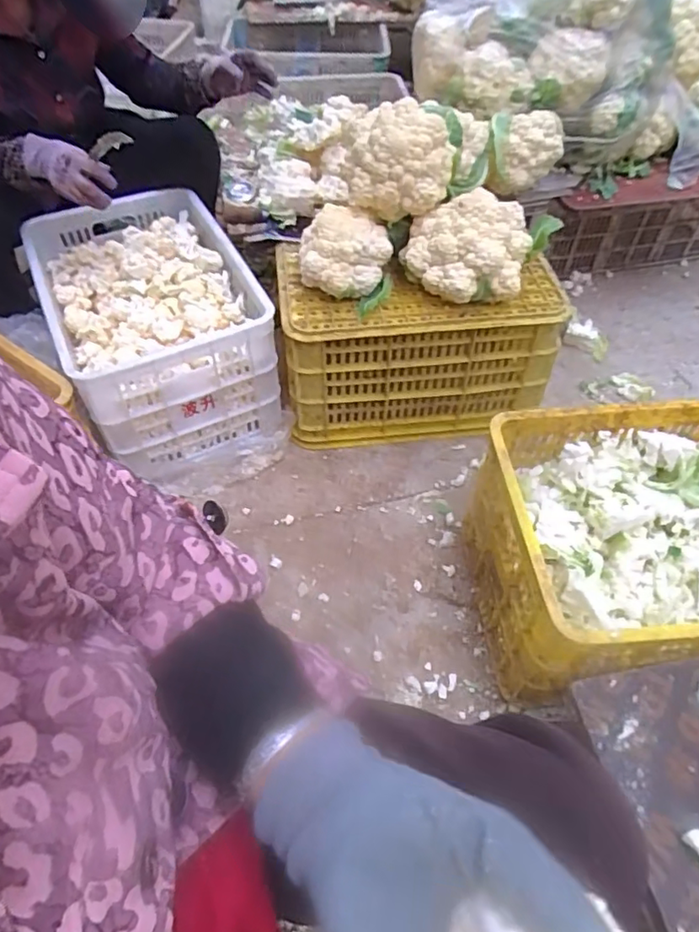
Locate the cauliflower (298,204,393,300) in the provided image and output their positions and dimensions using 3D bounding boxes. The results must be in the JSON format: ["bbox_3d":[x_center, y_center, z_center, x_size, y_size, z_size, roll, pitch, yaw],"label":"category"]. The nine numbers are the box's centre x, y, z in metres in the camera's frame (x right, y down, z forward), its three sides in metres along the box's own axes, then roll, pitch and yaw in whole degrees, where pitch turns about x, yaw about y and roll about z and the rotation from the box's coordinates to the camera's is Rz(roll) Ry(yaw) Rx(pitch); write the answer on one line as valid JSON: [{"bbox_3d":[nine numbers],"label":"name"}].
[{"bbox_3d":[-0.009,-0.373,1.024,0.159,0.108,0.151,3,53,2],"label":"cauliflower"}]

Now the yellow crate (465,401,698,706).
[{"bbox_3d":[0.473,0.126,0.885,0.518,0.278,0.360,-5,54,-4],"label":"yellow crate"}]

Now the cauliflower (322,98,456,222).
[{"bbox_3d":[0.078,-0.518,0.989,0.184,0.137,0.138,25,57,17],"label":"cauliflower"}]

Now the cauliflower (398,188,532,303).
[{"bbox_3d":[0.202,-0.370,1.004,0.207,0.143,0.155,-11,54,-8],"label":"cauliflower"}]

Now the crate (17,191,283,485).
[{"bbox_3d":[-0.383,-0.280,1.168,0.352,0.251,0.538,-20,58,-17],"label":"crate"}]

